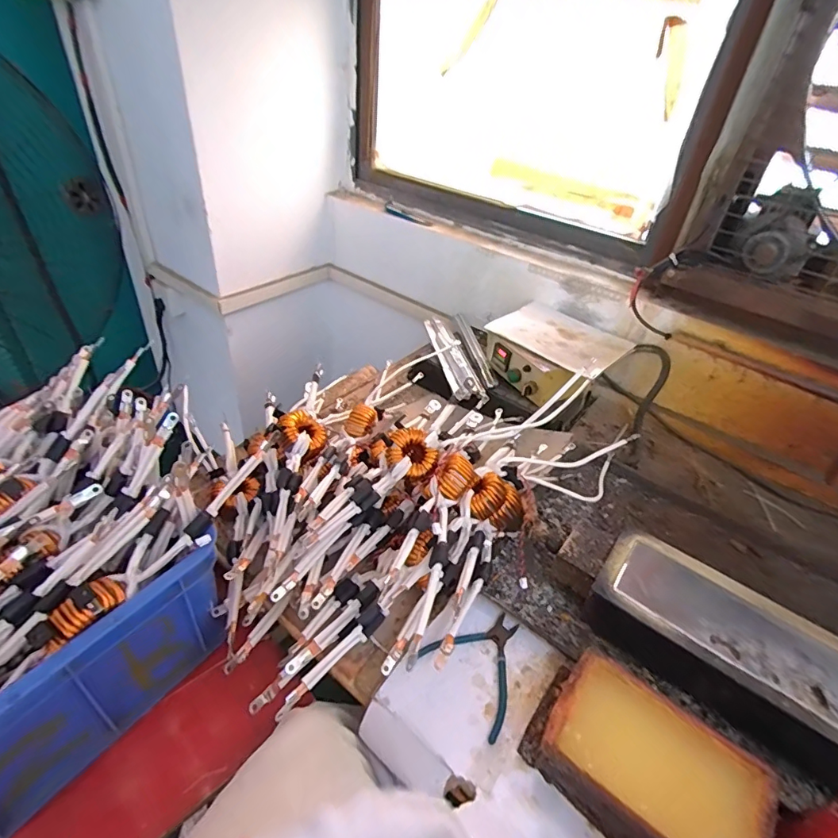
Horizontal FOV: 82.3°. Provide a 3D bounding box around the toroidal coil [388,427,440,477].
[{"bbox_3d":[-0.011,0.053,0.721,0.071,0.038,0.074,4,74,-13],"label":"toroidal coil"}]

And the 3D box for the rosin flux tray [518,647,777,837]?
[{"bbox_3d":[0.236,0.358,0.492,0.221,0.079,0.136,28,43,26],"label":"rosin flux tray"}]

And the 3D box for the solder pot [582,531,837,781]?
[{"bbox_3d":[0.388,0.287,0.592,0.336,0.085,0.163,27,43,25],"label":"solder pot"}]

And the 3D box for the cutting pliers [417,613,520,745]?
[{"bbox_3d":[0.085,0.297,0.594,0.127,0.012,0.124,-27,49,-35],"label":"cutting pliers"}]

